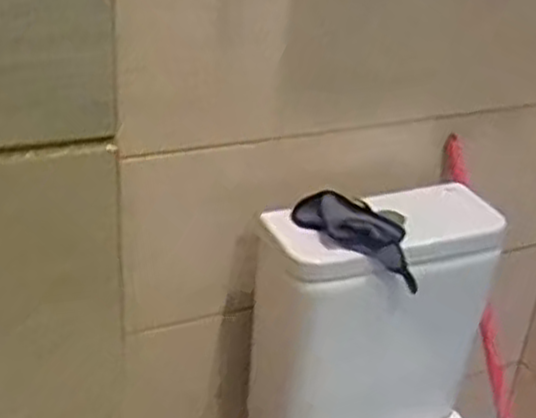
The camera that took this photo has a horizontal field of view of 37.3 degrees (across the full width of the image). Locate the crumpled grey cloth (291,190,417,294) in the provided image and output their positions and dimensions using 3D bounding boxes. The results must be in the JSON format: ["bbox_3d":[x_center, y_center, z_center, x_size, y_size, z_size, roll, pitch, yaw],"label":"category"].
[{"bbox_3d":[0.134,0.036,1.138,0.206,0.071,0.088,31,34,8],"label":"crumpled grey cloth"}]

